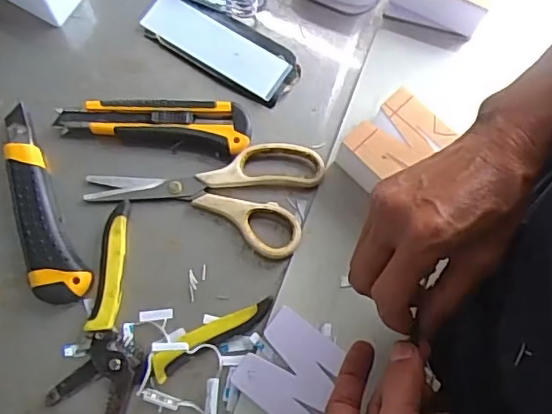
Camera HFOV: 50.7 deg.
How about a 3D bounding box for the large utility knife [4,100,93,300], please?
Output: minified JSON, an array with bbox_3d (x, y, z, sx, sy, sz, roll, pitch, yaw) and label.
[{"bbox_3d":[-0.192,-0.003,0.461,0.040,0.018,0.167,-25,74,-8],"label":"large utility knife"}]

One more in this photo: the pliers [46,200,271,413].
[{"bbox_3d":[-0.107,0.091,0.434,0.139,0.020,0.147,35,75,10],"label":"pliers"}]

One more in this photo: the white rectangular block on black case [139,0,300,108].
[{"bbox_3d":[-0.047,-0.144,0.514,0.144,0.017,0.063,29,74,8],"label":"white rectangular block on black case"}]

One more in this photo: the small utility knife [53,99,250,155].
[{"bbox_3d":[-0.101,-0.070,0.485,0.154,0.018,0.040,5,72,1],"label":"small utility knife"}]

